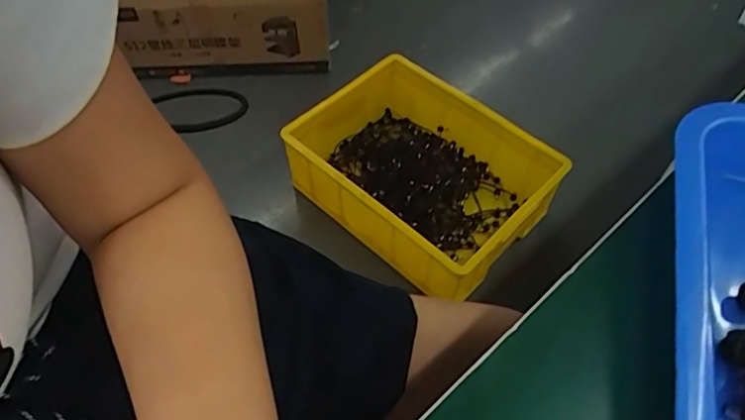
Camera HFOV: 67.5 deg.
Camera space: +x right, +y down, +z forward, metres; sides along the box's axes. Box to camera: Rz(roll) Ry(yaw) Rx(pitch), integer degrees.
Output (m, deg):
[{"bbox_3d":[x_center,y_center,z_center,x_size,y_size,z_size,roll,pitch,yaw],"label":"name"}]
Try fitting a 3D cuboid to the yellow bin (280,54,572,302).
[{"bbox_3d":[0.074,-0.091,1.154,0.536,0.164,0.348,35,61,23],"label":"yellow bin"}]

